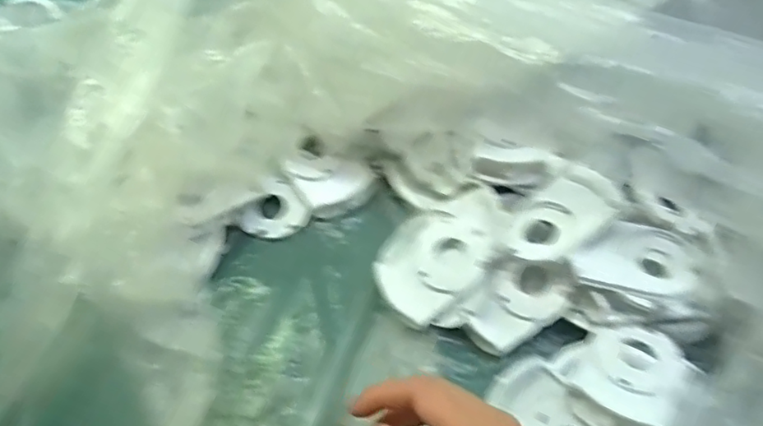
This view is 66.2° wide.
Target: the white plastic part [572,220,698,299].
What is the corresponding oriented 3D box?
[{"bbox_3d":[0.174,0.033,0.405,0.082,0.015,0.052,10,55,4],"label":"white plastic part"}]

